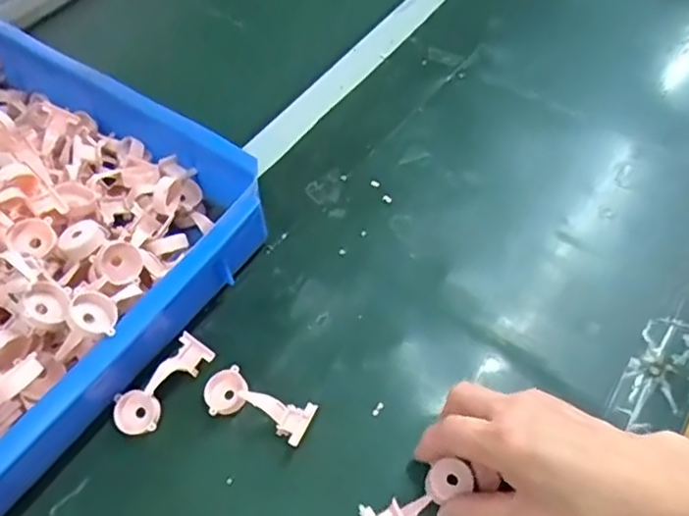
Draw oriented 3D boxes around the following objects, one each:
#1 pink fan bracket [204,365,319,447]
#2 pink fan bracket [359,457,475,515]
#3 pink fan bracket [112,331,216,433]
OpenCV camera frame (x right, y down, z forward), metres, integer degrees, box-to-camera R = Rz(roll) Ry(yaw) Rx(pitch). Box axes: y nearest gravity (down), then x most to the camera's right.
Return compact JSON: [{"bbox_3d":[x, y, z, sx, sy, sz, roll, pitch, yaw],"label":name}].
[{"bbox_3d":[-0.059,0.098,0.411,0.076,0.015,0.032,23,59,14],"label":"pink fan bracket"},{"bbox_3d":[0.046,0.152,0.379,0.072,0.025,0.030,-25,60,-26],"label":"pink fan bracket"},{"bbox_3d":[-0.125,0.086,0.421,0.032,0.009,0.076,35,62,20],"label":"pink fan bracket"}]

